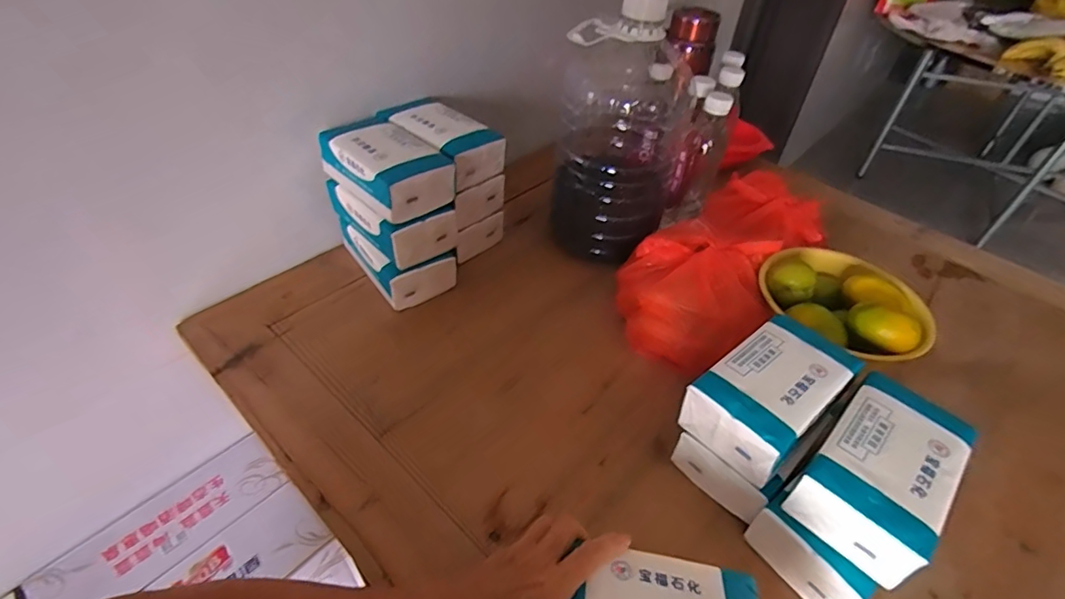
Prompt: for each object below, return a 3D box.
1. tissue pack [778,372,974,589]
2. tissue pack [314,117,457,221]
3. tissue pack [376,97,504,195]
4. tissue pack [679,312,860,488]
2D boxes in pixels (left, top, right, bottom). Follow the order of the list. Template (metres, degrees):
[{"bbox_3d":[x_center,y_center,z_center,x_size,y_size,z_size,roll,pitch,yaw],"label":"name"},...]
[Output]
[{"bbox_3d":[0.293,0.137,0.426,0.163,0.053,0.087,-33,55,-32],"label":"tissue pack"},{"bbox_3d":[-0.178,-0.162,0.618,0.097,0.057,0.157,-32,55,-32],"label":"tissue pack"},{"bbox_3d":[-0.122,-0.209,0.673,0.155,0.060,0.095,34,51,27],"label":"tissue pack"},{"bbox_3d":[0.224,0.084,0.478,0.155,0.057,0.089,-28,53,-29],"label":"tissue pack"}]

